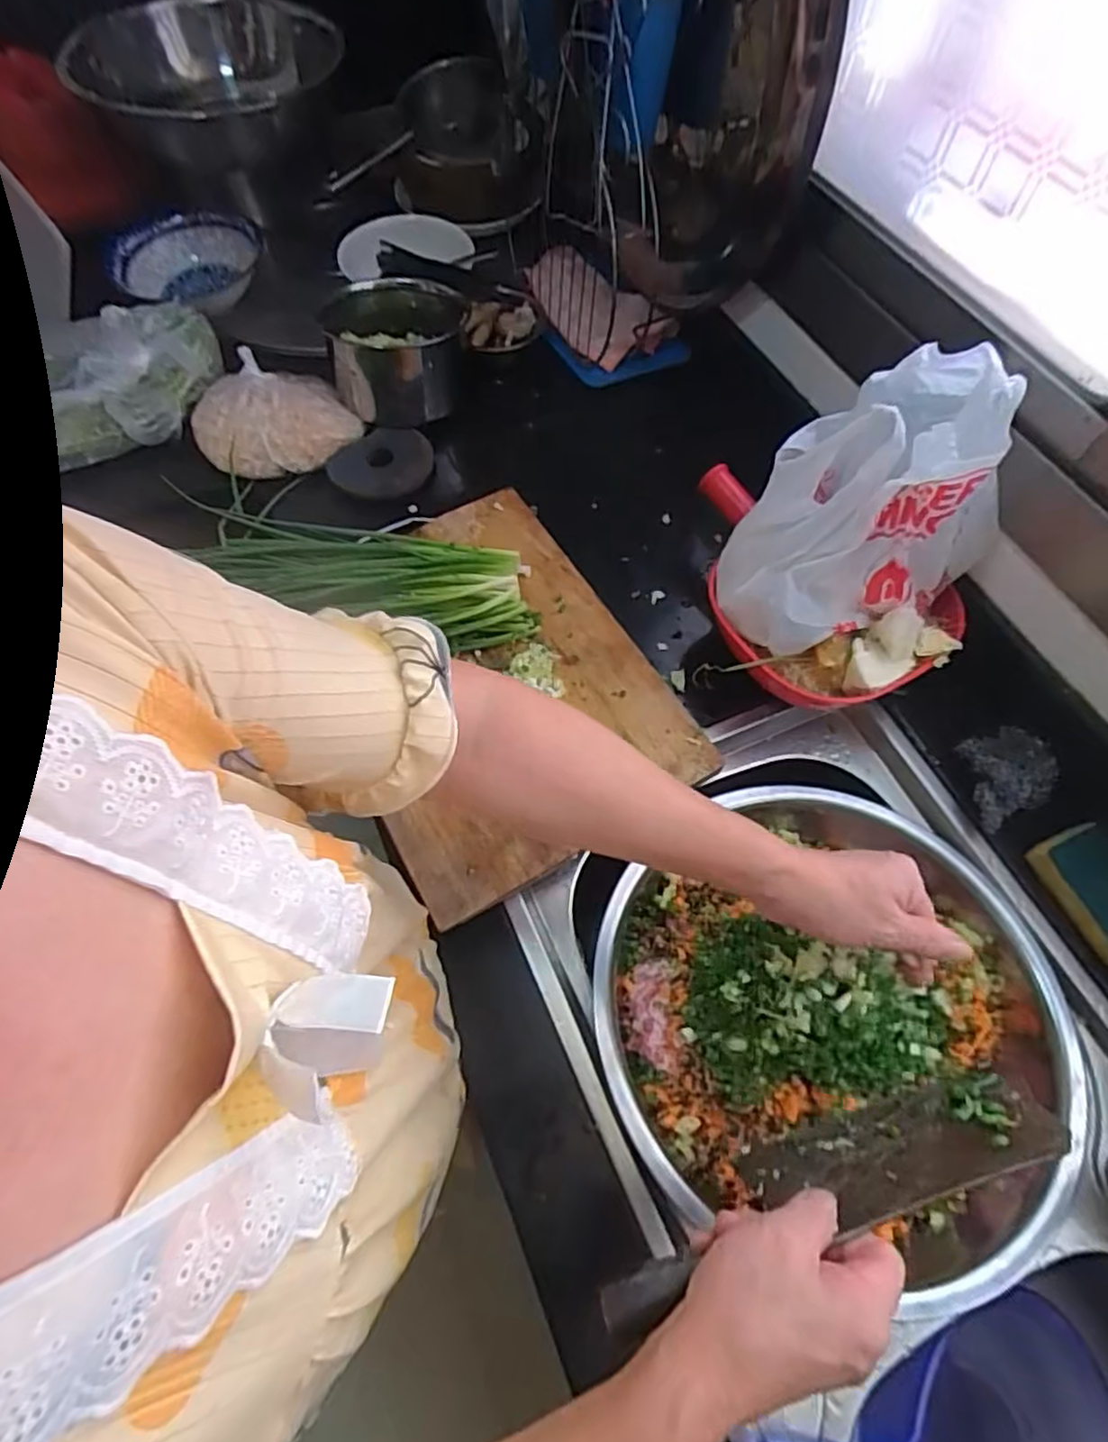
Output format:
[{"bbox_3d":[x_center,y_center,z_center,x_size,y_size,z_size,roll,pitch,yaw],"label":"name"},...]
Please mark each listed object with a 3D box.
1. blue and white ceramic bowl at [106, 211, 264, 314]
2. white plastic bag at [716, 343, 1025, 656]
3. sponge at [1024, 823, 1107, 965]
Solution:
[{"bbox_3d":[-0.470,-0.582,0.900,0.188,0.067,0.175,0,62,-1],"label":"blue and white ceramic bowl"},{"bbox_3d":[0.246,-0.172,0.557,0.177,0.183,0.160,-36,68,-18],"label":"white plastic bag"},{"bbox_3d":[0.453,0.140,0.566,0.062,0.024,0.102,-19,64,-11],"label":"sponge"}]

